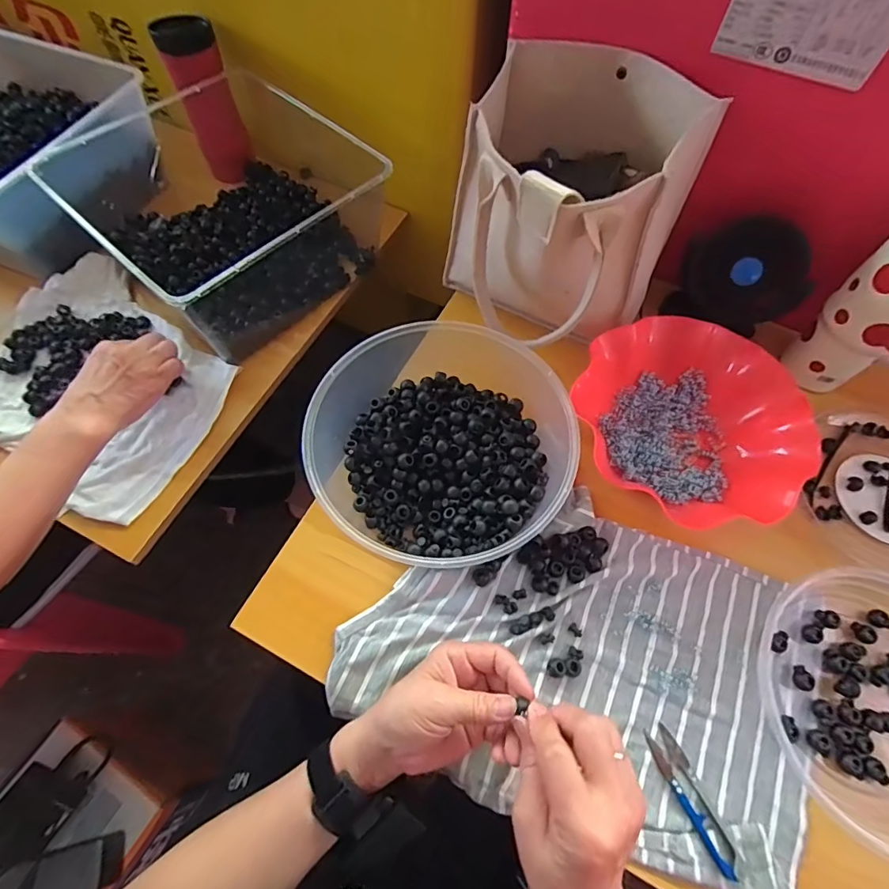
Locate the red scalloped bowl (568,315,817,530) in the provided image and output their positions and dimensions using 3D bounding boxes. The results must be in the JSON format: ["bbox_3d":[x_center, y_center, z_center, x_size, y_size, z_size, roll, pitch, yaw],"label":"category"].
[{"bbox_3d":[0.246,-0.028,0.487,0.224,0.058,0.200,36,68,15],"label":"red scalloped bowl"}]

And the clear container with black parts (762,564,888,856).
[{"bbox_3d":[0.362,0.211,0.390,0.182,0.042,0.204,17,65,6],"label":"clear container with black parts"}]

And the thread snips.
[{"bbox_3d":[0.193,0.274,0.370,0.023,0.008,0.099,-21,67,-12],"label":"thread snips"}]

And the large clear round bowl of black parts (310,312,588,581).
[{"bbox_3d":[-0.005,0.007,0.441,0.223,0.094,0.215,1,64,-2],"label":"large clear round bowl of black parts"}]

